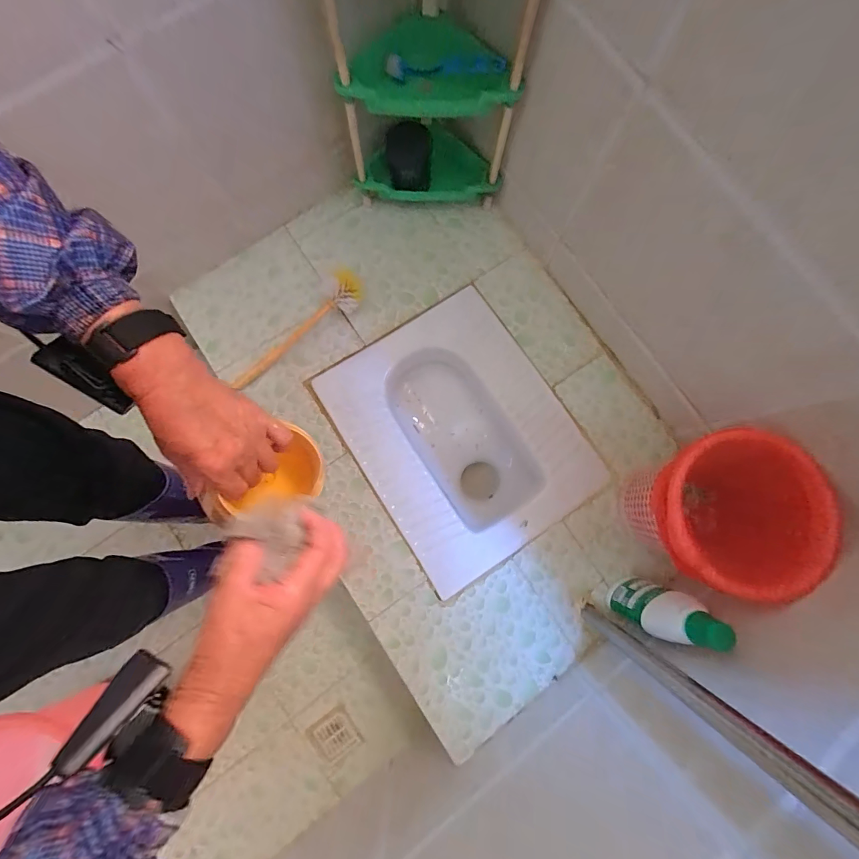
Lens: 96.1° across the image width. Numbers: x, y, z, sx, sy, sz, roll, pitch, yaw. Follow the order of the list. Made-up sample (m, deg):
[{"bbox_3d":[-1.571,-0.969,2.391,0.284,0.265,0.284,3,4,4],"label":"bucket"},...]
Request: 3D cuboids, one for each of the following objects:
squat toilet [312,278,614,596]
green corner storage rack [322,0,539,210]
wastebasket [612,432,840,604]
[{"bbox_3d":[0.060,0.016,0.863,0.416,0.162,0.515,-32,82,-7],"label":"squat toilet"},{"bbox_3d":[0.003,-0.600,0.682,0.300,0.474,0.151,11,80,1],"label":"green corner storage rack"},{"bbox_3d":[0.448,0.134,0.631,0.218,0.230,0.229,-11,80,-3],"label":"wastebasket"}]

